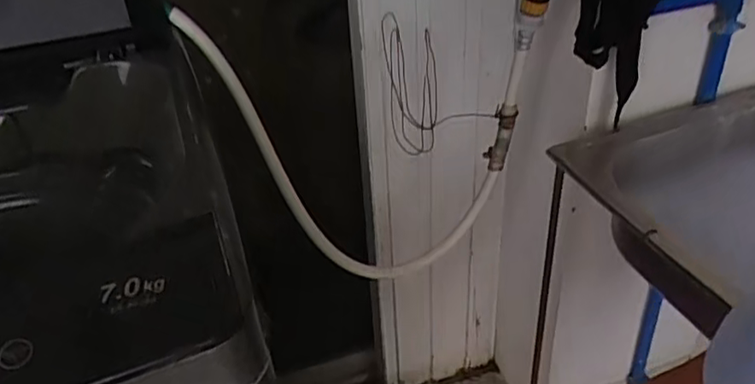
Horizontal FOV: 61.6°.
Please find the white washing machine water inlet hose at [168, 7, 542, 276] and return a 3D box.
[{"bbox_3d":[0.003,-0.070,0.807,0.394,0.372,0.147,-22,39,-23],"label":"white washing machine water inlet hose"}]

